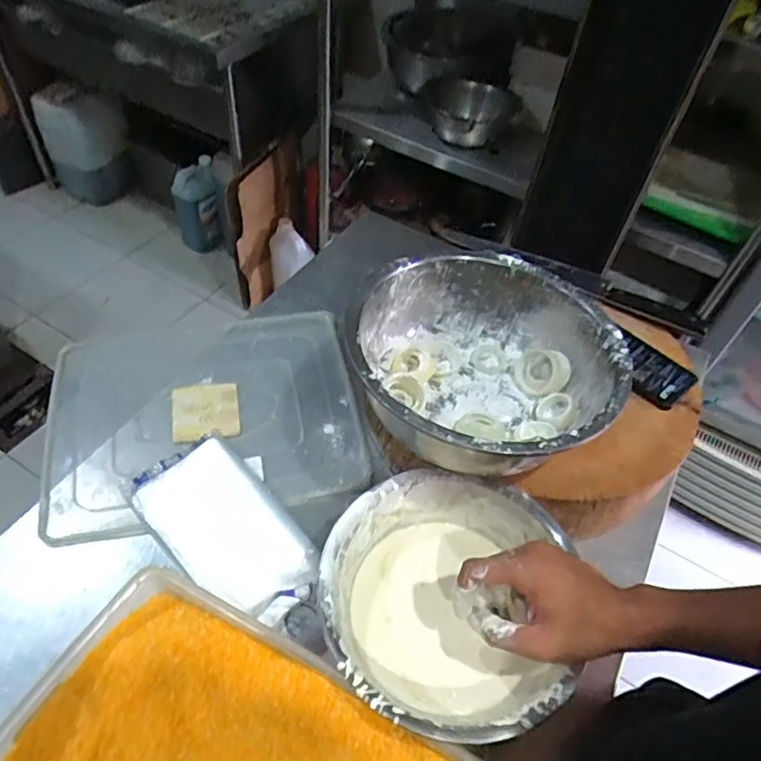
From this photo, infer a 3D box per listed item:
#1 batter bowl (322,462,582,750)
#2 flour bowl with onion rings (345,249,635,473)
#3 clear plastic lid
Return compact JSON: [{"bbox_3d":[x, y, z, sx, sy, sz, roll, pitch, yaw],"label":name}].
[{"bbox_3d":[0.054,0.207,0.546,0.211,0.080,0.228,3,50,-4],"label":"batter bowl"},{"bbox_3d":[0.106,-0.006,0.617,0.270,0.114,0.259,3,50,-4],"label":"flour bowl with onion rings"},{"bbox_3d":[-0.213,0.038,0.709,0.360,0.028,0.295,-10,52,-14],"label":"clear plastic lid"}]

